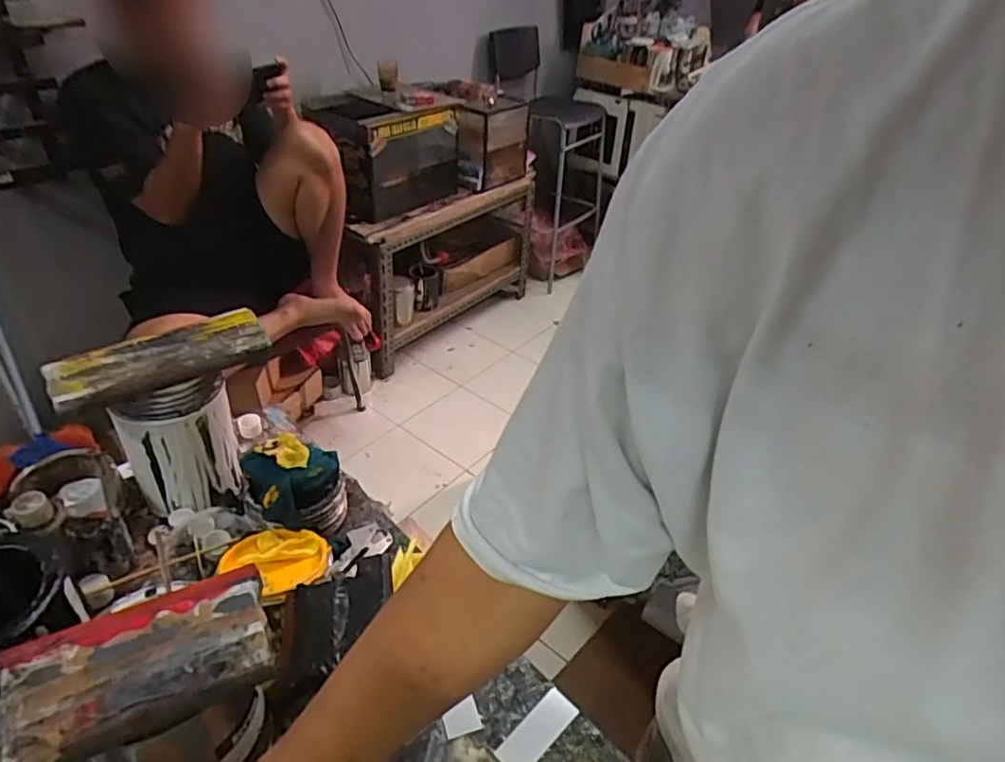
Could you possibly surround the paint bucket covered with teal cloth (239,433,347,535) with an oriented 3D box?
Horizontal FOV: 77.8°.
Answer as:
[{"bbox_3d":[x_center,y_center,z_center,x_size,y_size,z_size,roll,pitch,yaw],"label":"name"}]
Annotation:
[{"bbox_3d":[-0.223,0.103,0.669,0.093,0.094,0.089,-13,40,-22],"label":"paint bucket covered with teal cloth"}]

